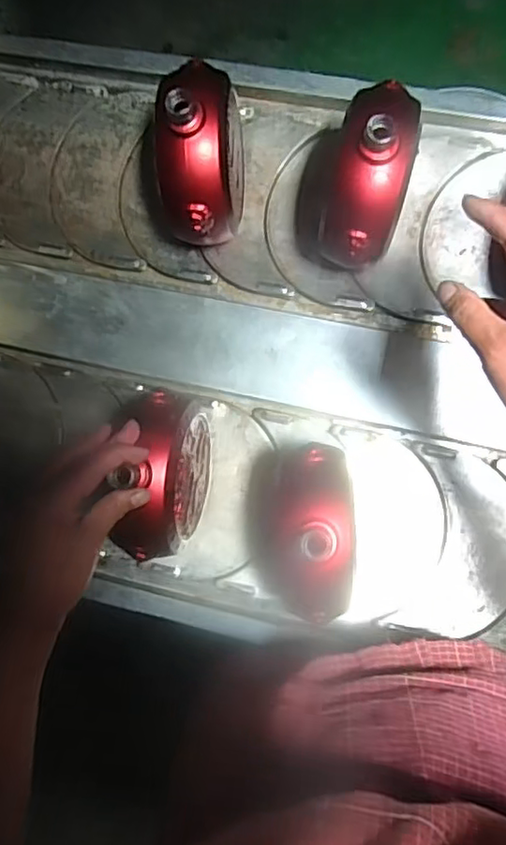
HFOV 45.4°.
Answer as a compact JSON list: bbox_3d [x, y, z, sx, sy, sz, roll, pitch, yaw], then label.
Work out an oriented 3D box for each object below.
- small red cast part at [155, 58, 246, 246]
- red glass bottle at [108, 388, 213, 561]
[{"bbox_3d":[-0.038,-0.224,0.524,0.057,0.153,0.147,-1,82,8],"label":"small red cast part"},{"bbox_3d":[-0.074,0.043,0.506,0.050,0.137,0.133,6,88,7],"label":"red glass bottle"}]

